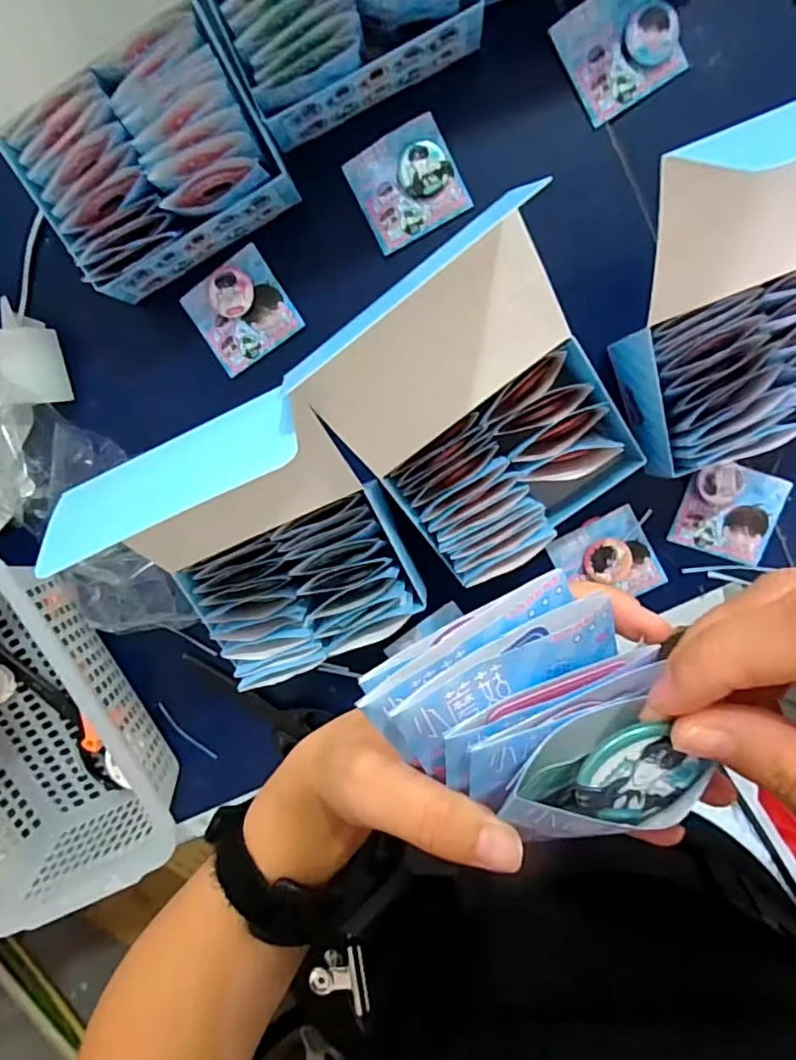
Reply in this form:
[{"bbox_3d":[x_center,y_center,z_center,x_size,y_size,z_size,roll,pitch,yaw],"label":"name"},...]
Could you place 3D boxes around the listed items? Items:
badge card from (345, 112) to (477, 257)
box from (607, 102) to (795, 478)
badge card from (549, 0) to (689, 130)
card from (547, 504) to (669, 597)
[{"bbox_3d":[0.007,-0.239,0.398,0.069,0.014,0.068,-26,99,8],"label":"badge card"},{"bbox_3d":[0.219,-0.126,0.331,0.161,0.145,0.170,-17,100,7],"label":"box"},{"bbox_3d":[0.144,-0.315,0.376,0.069,0.013,0.069,-31,98,9],"label":"badge card"},{"bbox_3d":[0.159,0.025,0.437,0.067,0.009,0.065,-29,92,5],"label":"card"}]

